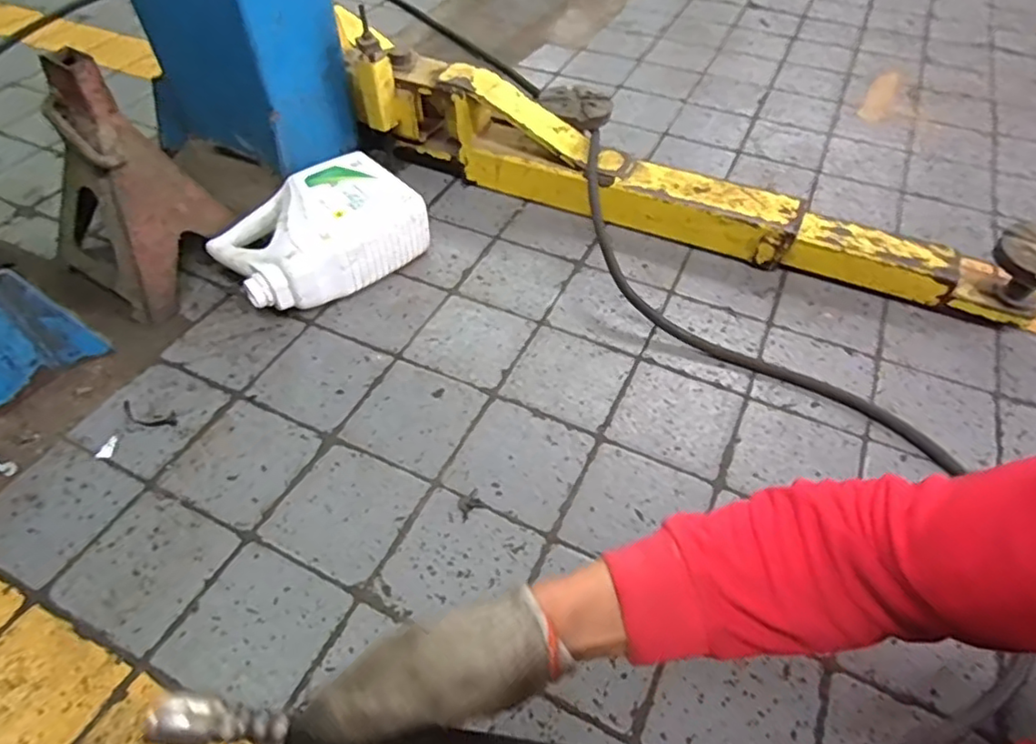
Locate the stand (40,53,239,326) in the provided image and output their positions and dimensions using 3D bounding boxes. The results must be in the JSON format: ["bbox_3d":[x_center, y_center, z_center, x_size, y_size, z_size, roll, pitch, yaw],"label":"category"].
[{"bbox_3d":[-0.562,-0.264,0.877,0.198,0.310,0.184,26,54,19],"label":"stand"}]

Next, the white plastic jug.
[{"bbox_3d":[-0.299,-0.204,0.944,0.273,0.118,0.183,-36,58,-26],"label":"white plastic jug"}]

